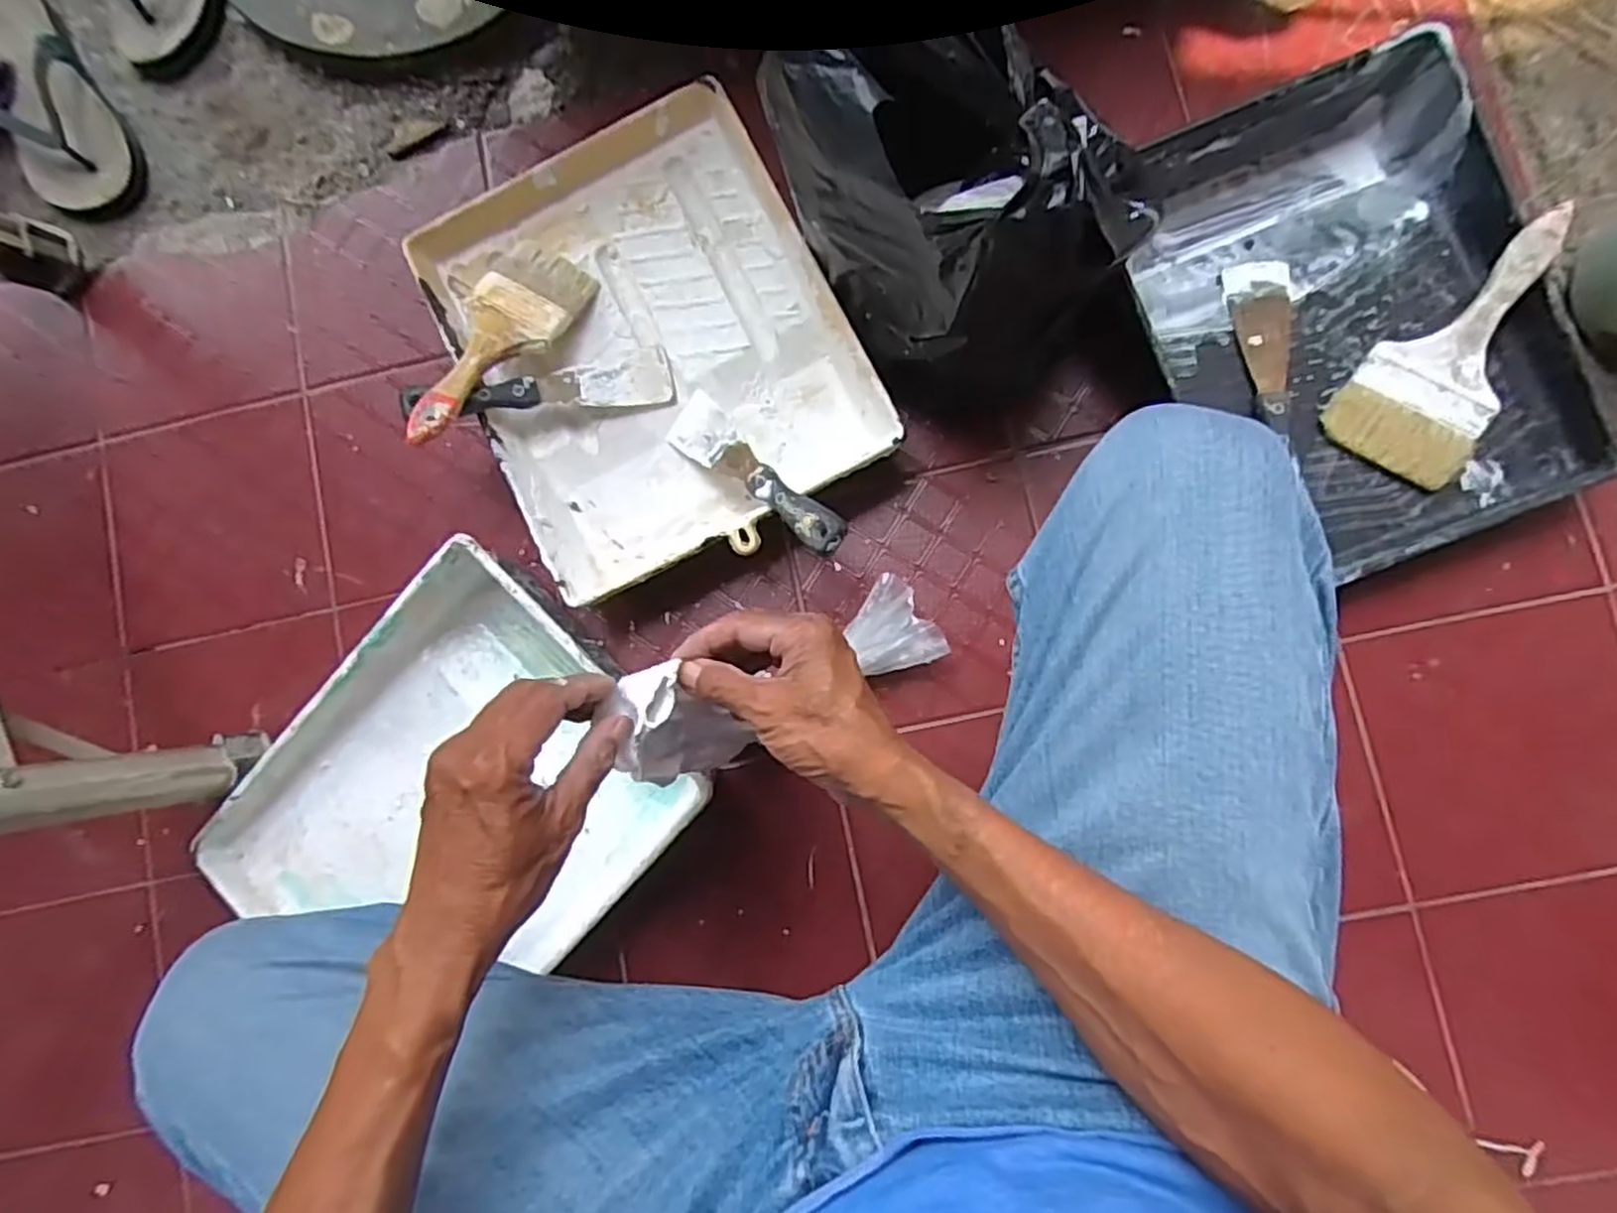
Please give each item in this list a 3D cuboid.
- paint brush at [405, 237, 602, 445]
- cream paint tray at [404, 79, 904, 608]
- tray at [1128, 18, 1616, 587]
[{"bbox_3d":[-0.246,-0.207,0.596,0.077,0.020,0.205,22,66,8],"label":"paint brush"},{"bbox_3d":[-0.128,-0.207,0.637,0.289,0.091,0.349,-26,85,-2],"label":"cream paint tray"},{"bbox_3d":[0.406,-0.212,0.579,0.256,0.067,0.351,-20,85,-1],"label":"tray"}]

